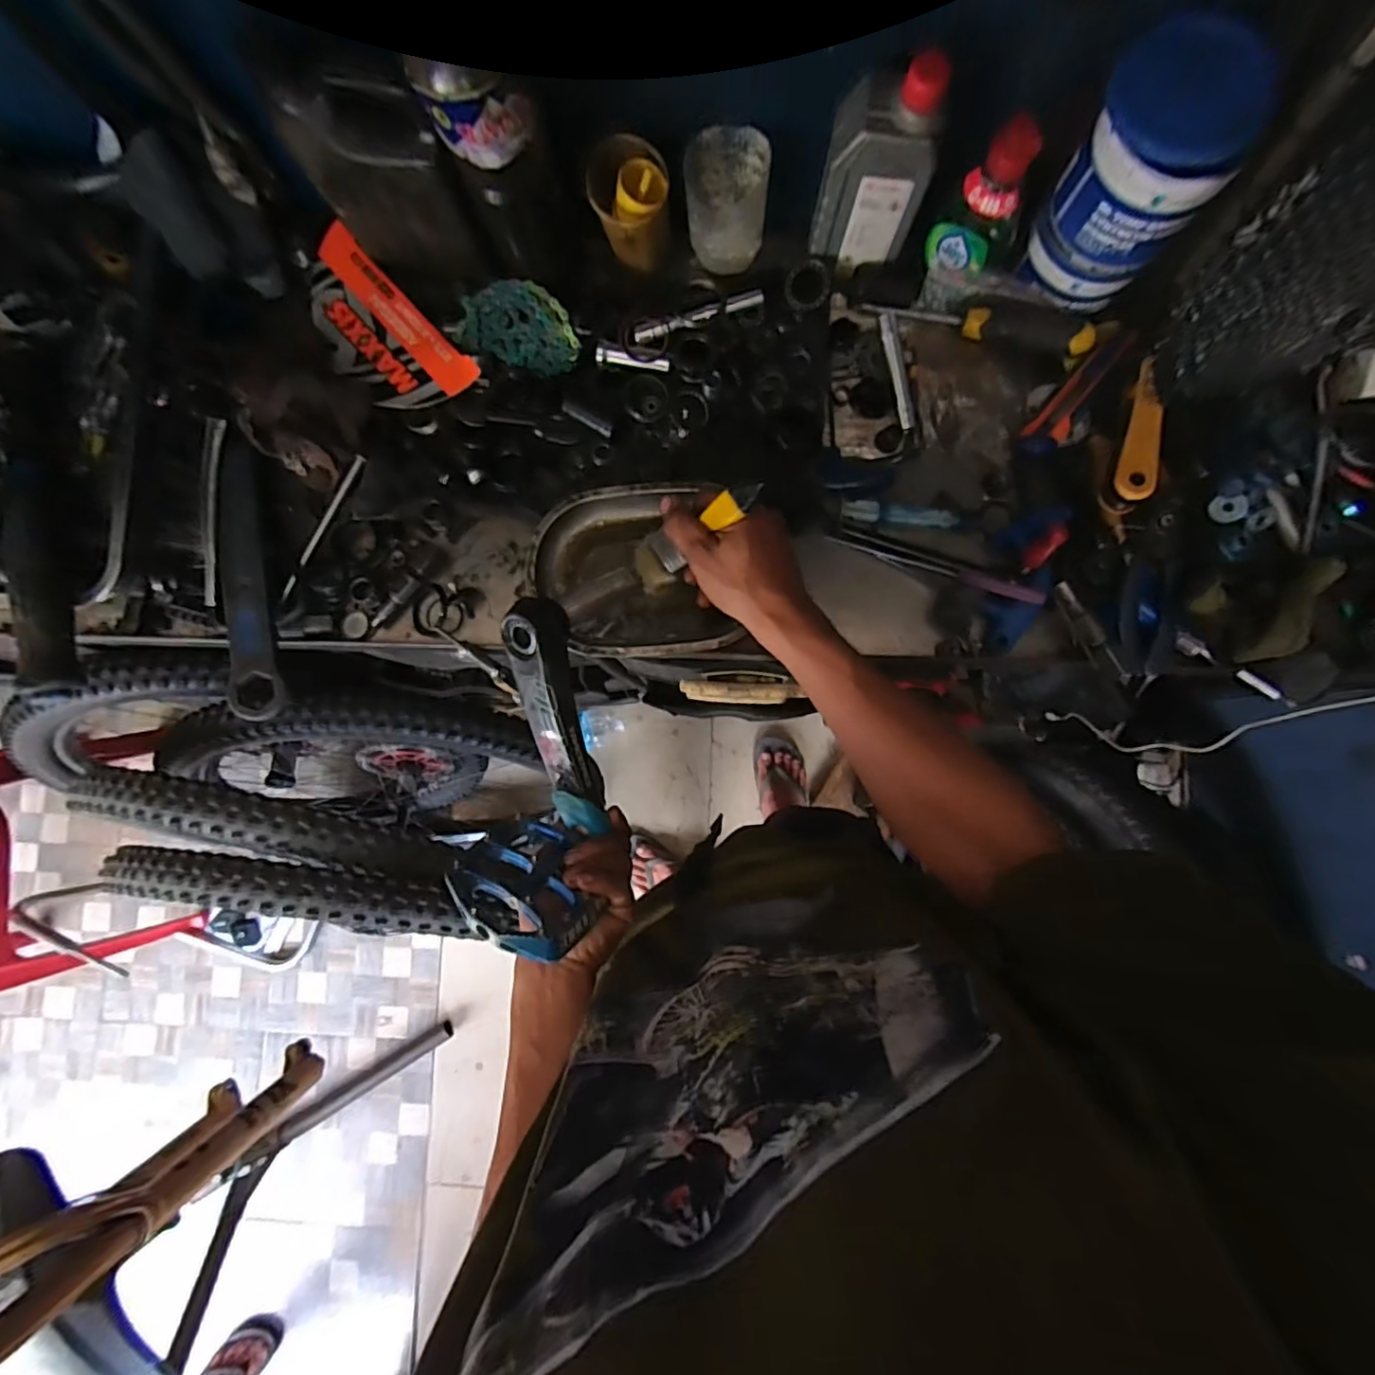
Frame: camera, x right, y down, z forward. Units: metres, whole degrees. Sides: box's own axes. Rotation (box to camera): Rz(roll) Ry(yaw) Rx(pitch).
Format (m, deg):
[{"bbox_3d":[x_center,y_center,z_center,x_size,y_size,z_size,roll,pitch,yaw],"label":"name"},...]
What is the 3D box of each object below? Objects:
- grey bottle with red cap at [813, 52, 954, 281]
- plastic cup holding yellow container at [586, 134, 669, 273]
[{"bbox_3d":[0.151,-0.412,0.498,0.085,0.160,0.052,15,86,4],"label":"grey bottle with red cap"},{"bbox_3d":[-0.048,-0.415,0.533,0.064,0.080,0.068,-6,85,2],"label":"plastic cup holding yellow container"}]

